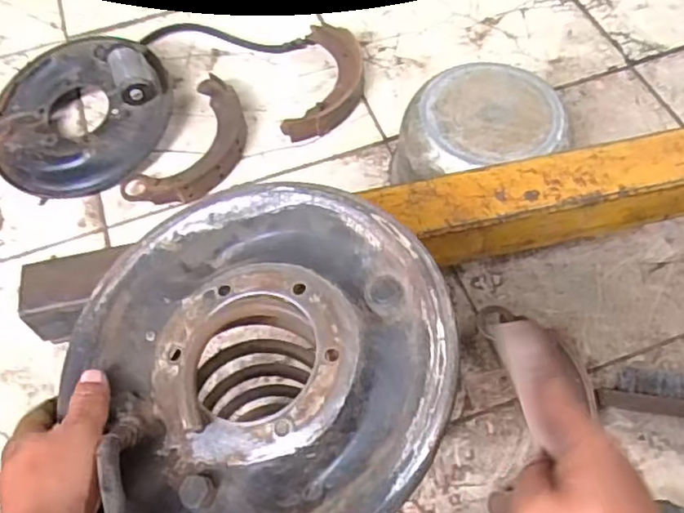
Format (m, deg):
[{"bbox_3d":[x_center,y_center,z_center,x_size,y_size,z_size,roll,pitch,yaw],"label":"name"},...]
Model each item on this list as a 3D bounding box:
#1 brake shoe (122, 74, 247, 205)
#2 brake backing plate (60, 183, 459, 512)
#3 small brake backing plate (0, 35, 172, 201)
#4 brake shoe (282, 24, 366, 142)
[{"bbox_3d":[-0.206,-0.153,0.915,0.125,0.034,0.225,27,65,16],"label":"brake shoe"},{"bbox_3d":[-0.056,0.065,0.432,0.245,0.053,0.258,-1,61,2],"label":"brake backing plate"},{"bbox_3d":[-0.377,-0.209,0.923,0.266,0.083,0.243,-31,64,-14],"label":"small brake backing plate"},{"bbox_3d":[-0.019,-0.259,0.965,0.101,0.045,0.217,8,61,7],"label":"brake shoe"}]

